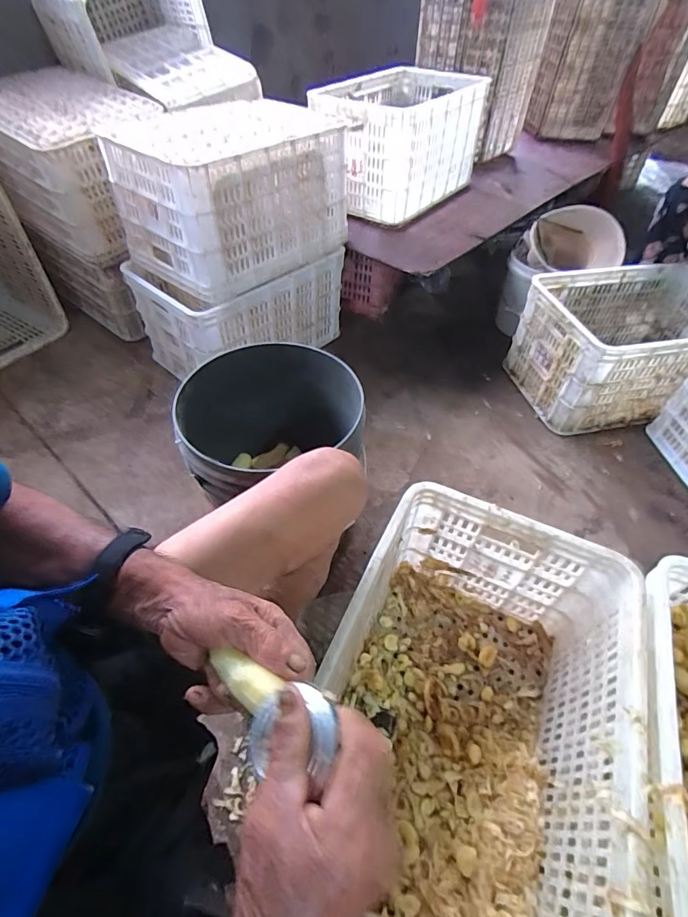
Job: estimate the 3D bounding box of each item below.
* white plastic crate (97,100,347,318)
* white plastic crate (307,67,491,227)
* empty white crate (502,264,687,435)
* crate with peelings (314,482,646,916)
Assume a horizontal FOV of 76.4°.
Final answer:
[{"bbox_3d":[-0.280,-0.670,1.119,0.363,0.297,0.545,34,56,23],"label":"white plastic crate"},{"bbox_3d":[0.181,-1.032,1.423,0.374,0.274,0.566,33,55,23],"label":"white plastic crate"},{"bbox_3d":[0.823,-0.324,1.253,0.576,0.284,0.359,-10,51,-11],"label":"empty white crate"},{"bbox_3d":[0.157,0.358,0.632,0.354,0.309,0.507,22,52,15],"label":"crate with peelings"}]

